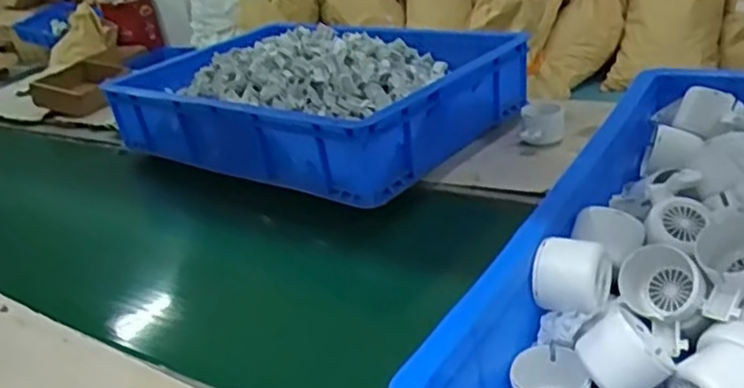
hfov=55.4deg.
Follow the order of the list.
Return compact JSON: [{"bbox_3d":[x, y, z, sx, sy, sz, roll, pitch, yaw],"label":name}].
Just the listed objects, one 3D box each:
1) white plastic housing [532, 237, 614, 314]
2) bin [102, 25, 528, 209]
[{"bbox_3d":[0.157,0.065,0.558,0.056,0.052,0.050,4,30,25],"label":"white plastic housing"},{"bbox_3d":[-0.092,-0.165,1.121,0.567,0.151,0.413,10,33,34],"label":"bin"}]

